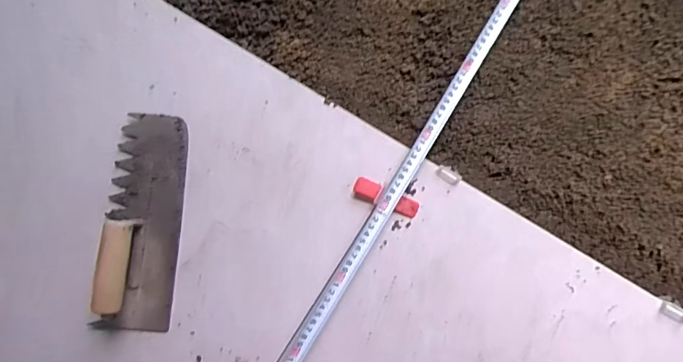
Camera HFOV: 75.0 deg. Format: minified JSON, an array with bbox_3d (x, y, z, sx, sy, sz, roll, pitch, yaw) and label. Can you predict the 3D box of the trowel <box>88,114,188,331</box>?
[{"bbox_3d":[-0.260,0.048,0.550,0.098,0.087,0.278,2,84,6],"label":"trowel"}]

